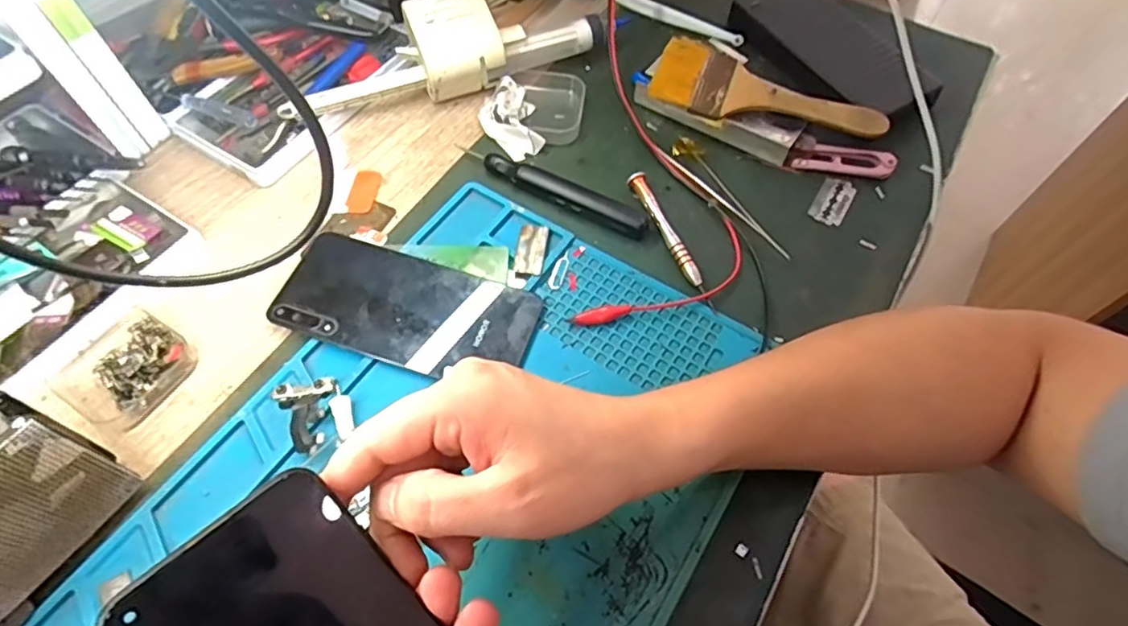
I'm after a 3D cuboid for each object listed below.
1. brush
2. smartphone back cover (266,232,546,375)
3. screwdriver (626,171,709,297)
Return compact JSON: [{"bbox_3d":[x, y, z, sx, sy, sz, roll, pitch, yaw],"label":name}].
[{"bbox_3d":[0.143,-0.152,0.433,0.162,0.012,0.063,26,64,15],"label":"brush"},{"bbox_3d":[-0.096,-0.003,0.372,0.154,0.006,0.071,17,61,9],"label":"smartphone back cover"},{"bbox_3d":[0.071,-0.051,0.399,0.010,0.011,0.109,-19,62,-12],"label":"screwdriver"}]

